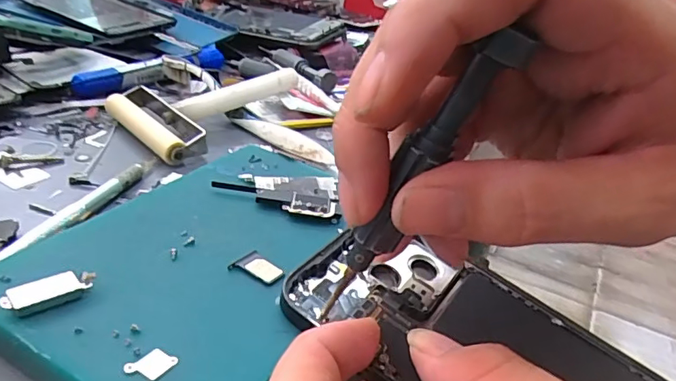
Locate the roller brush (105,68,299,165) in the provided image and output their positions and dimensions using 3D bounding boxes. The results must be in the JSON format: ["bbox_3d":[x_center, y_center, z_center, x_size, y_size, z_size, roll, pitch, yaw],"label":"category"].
[{"bbox_3d":[-0.081,-0.062,0.353,0.120,0.027,0.087,-18,38,-41],"label":"roller brush"}]

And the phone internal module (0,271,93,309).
[{"bbox_3d":[-0.096,0.033,0.171,0.025,0.005,0.010,-17,38,-35],"label":"phone internal module"}]

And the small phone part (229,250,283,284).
[{"bbox_3d":[-0.031,0.029,0.200,0.018,0.004,0.013,24,34,25],"label":"small phone part"}]

